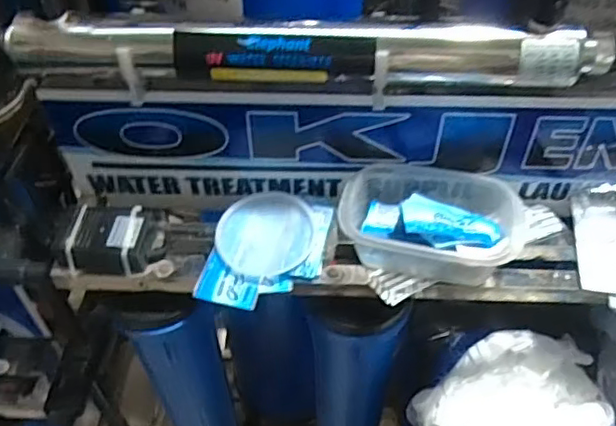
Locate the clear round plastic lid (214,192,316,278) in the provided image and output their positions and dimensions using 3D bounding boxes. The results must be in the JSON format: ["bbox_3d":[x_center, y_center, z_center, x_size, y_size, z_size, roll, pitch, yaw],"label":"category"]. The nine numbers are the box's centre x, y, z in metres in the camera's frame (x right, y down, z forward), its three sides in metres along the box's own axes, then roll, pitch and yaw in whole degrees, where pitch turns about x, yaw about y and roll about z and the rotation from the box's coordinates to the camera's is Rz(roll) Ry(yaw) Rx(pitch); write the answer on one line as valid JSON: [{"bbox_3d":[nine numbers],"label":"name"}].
[{"bbox_3d":[-0.048,0.020,0.666,0.105,0.013,0.103,-6,49,-5],"label":"clear round plastic lid"}]

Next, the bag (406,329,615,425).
[{"bbox_3d":[0.271,0.237,0.741,0.222,0.089,0.193,35,57,27],"label":"bag"}]

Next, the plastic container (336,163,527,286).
[{"bbox_3d":[0.133,0.001,0.642,0.186,0.059,0.134,11,50,10],"label":"plastic container"}]

